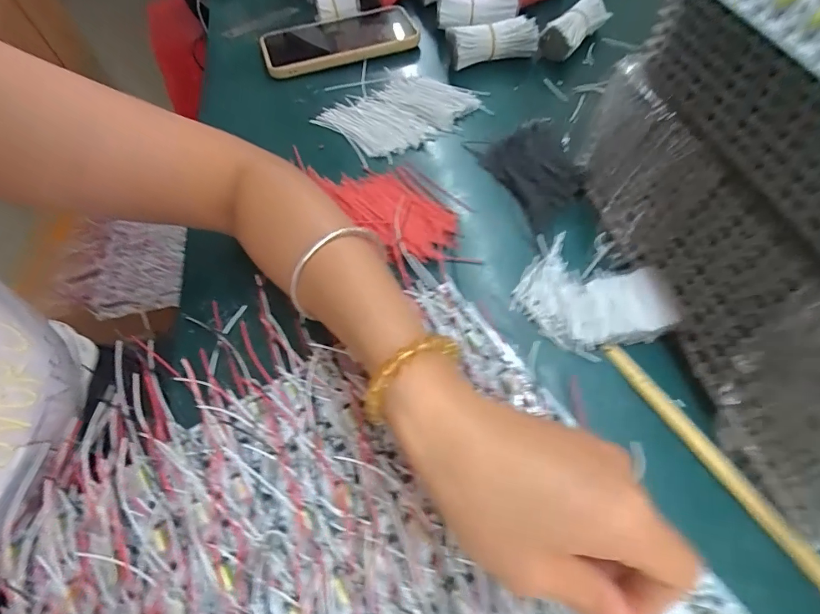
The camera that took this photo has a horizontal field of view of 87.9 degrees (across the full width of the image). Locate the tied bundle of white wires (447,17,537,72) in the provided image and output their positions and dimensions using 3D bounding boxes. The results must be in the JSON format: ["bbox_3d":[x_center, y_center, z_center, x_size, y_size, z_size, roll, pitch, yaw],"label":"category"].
[{"bbox_3d":[0.083,-0.273,0.438,0.088,0.036,0.034,-14,58,-7],"label":"tied bundle of white wires"}]

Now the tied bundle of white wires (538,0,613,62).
[{"bbox_3d":[0.177,-0.295,0.451,0.035,0.036,0.094,37,65,22],"label":"tied bundle of white wires"}]

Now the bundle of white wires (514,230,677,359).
[{"bbox_3d":[0.120,-0.006,0.283,0.095,0.012,0.076,32,64,20],"label":"bundle of white wires"}]

